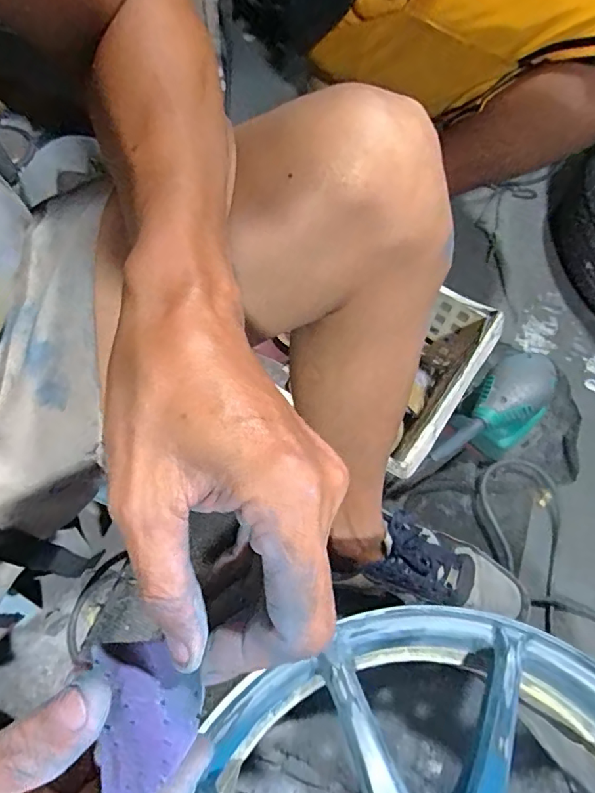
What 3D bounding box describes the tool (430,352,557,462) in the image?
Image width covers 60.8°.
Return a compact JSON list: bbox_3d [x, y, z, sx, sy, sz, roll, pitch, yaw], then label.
[{"bbox_3d":[0.235,0.039,0.638,0.182,0.130,0.081,-36,69,-18],"label":"tool"}]

